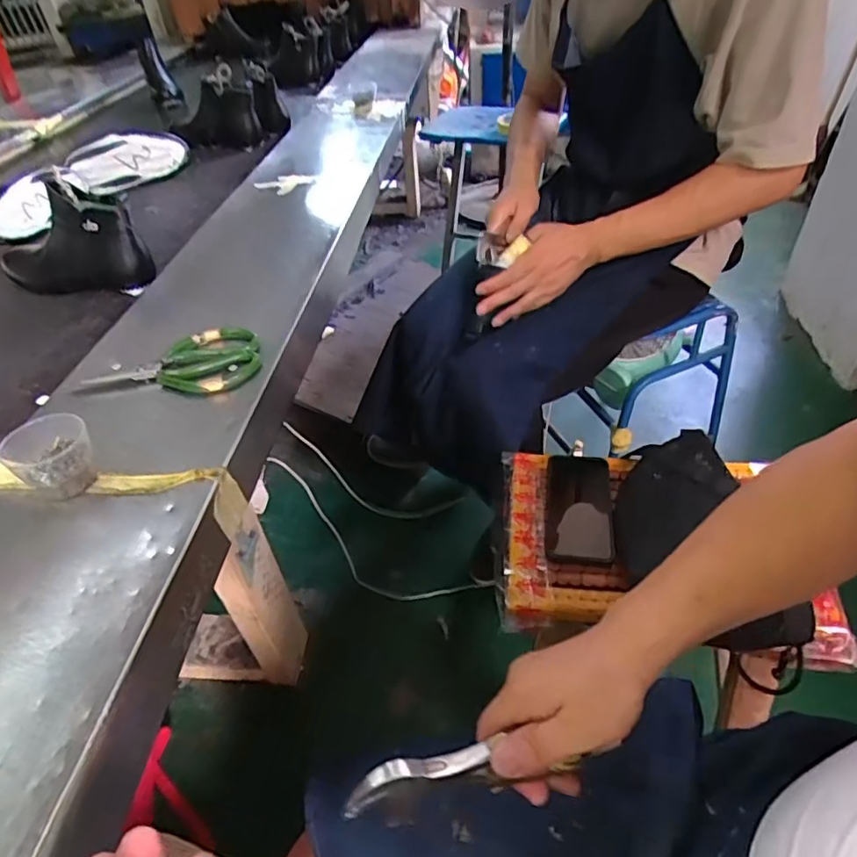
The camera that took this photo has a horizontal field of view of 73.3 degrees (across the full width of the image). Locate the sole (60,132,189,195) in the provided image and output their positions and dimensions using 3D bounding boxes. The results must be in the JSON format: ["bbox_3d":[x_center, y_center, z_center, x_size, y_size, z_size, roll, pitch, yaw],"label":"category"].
[{"bbox_3d":[-0.602,-0.532,1.145,0.230,0.084,0.045,-26,46,-19],"label":"sole"}]

